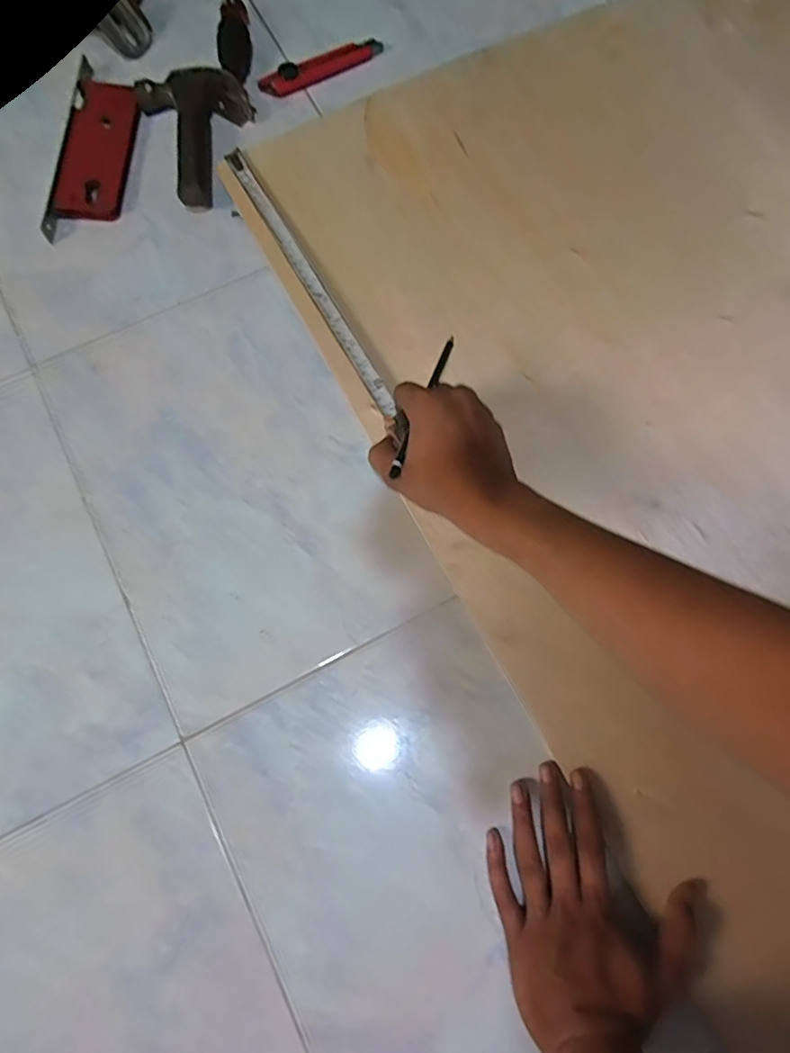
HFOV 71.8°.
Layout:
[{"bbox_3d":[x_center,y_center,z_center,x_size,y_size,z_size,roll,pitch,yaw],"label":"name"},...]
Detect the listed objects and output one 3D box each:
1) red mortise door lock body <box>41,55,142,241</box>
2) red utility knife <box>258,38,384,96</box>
[{"bbox_3d":[-0.326,-0.411,0.593,0.068,0.019,0.224,2,77,0],"label":"red mortise door lock body"},{"bbox_3d":[-0.084,-0.539,0.635,0.157,0.022,0.027,-30,79,-7],"label":"red utility knife"}]

